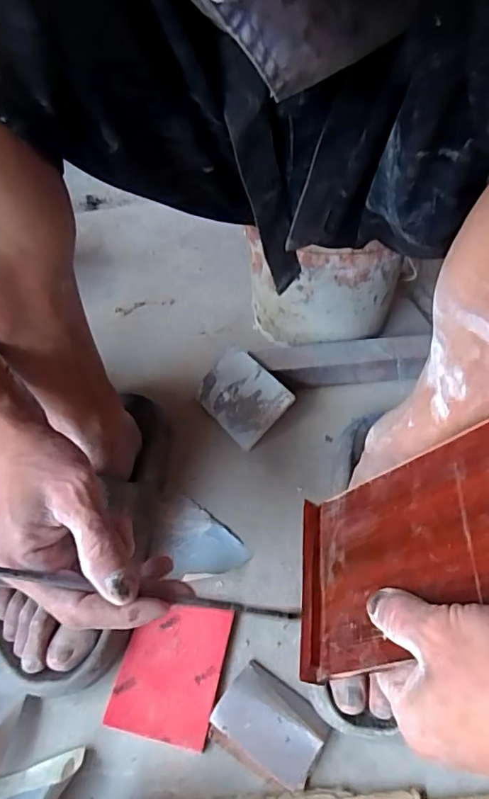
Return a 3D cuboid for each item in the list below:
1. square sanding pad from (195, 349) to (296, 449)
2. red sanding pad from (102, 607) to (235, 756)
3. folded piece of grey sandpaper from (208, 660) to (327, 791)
[{"bbox_3d":[-0.004,-0.005,0.548,0.074,0.004,0.098,-49,60,5],"label":"square sanding pad"},{"bbox_3d":[-0.055,0.202,0.389,0.073,0.009,0.093,9,48,9],"label":"red sanding pad"},{"bbox_3d":[0.018,0.228,0.362,0.071,0.007,0.058,25,52,22],"label":"folded piece of grey sandpaper"}]

